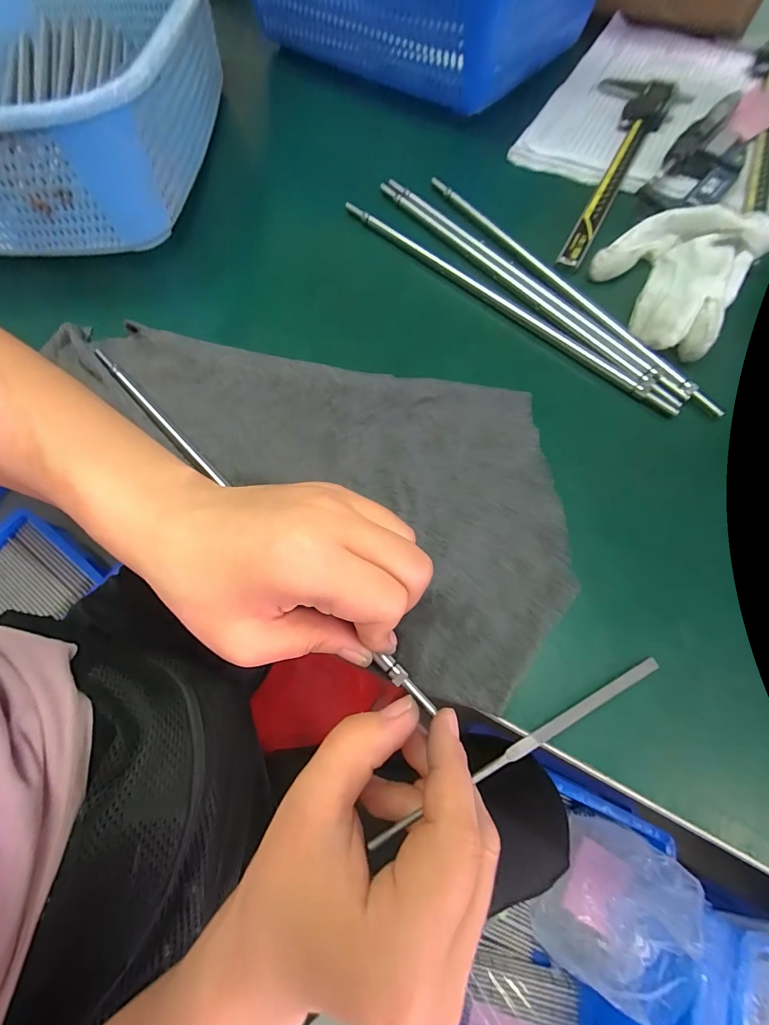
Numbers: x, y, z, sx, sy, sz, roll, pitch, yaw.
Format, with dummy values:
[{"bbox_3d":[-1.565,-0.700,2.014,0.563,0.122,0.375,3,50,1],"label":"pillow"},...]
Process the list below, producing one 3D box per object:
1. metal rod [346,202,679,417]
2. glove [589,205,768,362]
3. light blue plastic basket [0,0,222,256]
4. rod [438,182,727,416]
[{"bbox_3d":[0.071,-0.146,0.263,0.006,0.009,0.272,-43,73,-15],"label":"metal rod"},{"bbox_3d":[0.186,-0.158,0.253,0.087,0.026,0.121,37,72,14],"label":"glove"},{"bbox_3d":[-0.257,-0.319,0.286,0.262,0.082,0.305,-4,68,-1],"label":"light blue plastic basket"},{"bbox_3d":[0.115,-0.161,0.267,0.010,0.007,0.274,-31,71,-12],"label":"rod"}]

